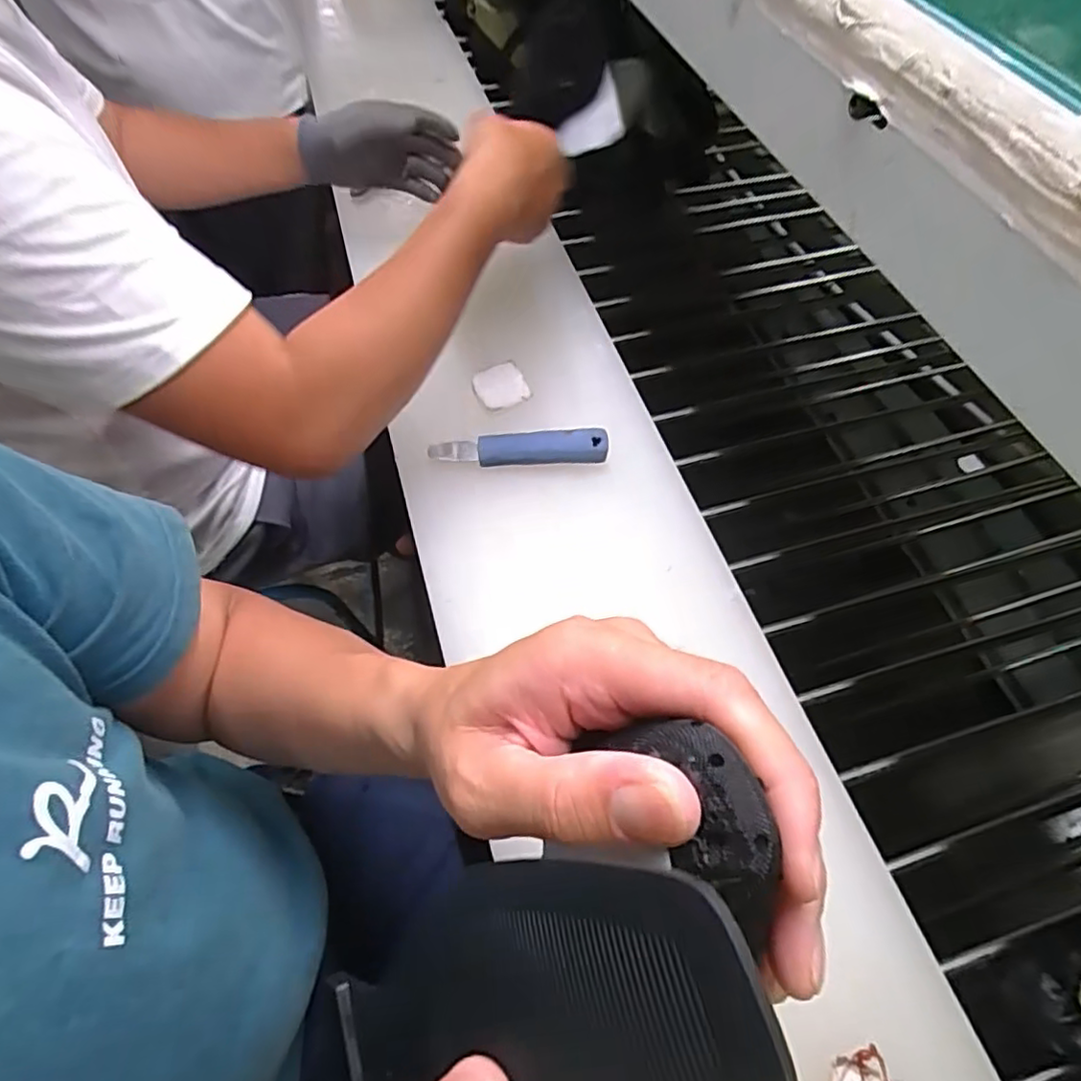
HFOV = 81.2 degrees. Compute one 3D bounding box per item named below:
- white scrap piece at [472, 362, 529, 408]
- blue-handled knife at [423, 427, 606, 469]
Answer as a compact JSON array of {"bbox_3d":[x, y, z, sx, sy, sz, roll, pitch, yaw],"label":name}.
[{"bbox_3d":[-0.040,-0.150,0.614,0.047,0.012,0.045,-20,61,-13],"label":"white scrap piece"},{"bbox_3d":[-0.018,-0.081,0.563,0.156,0.024,0.028,0,59,-1],"label":"blue-handled knife"}]

